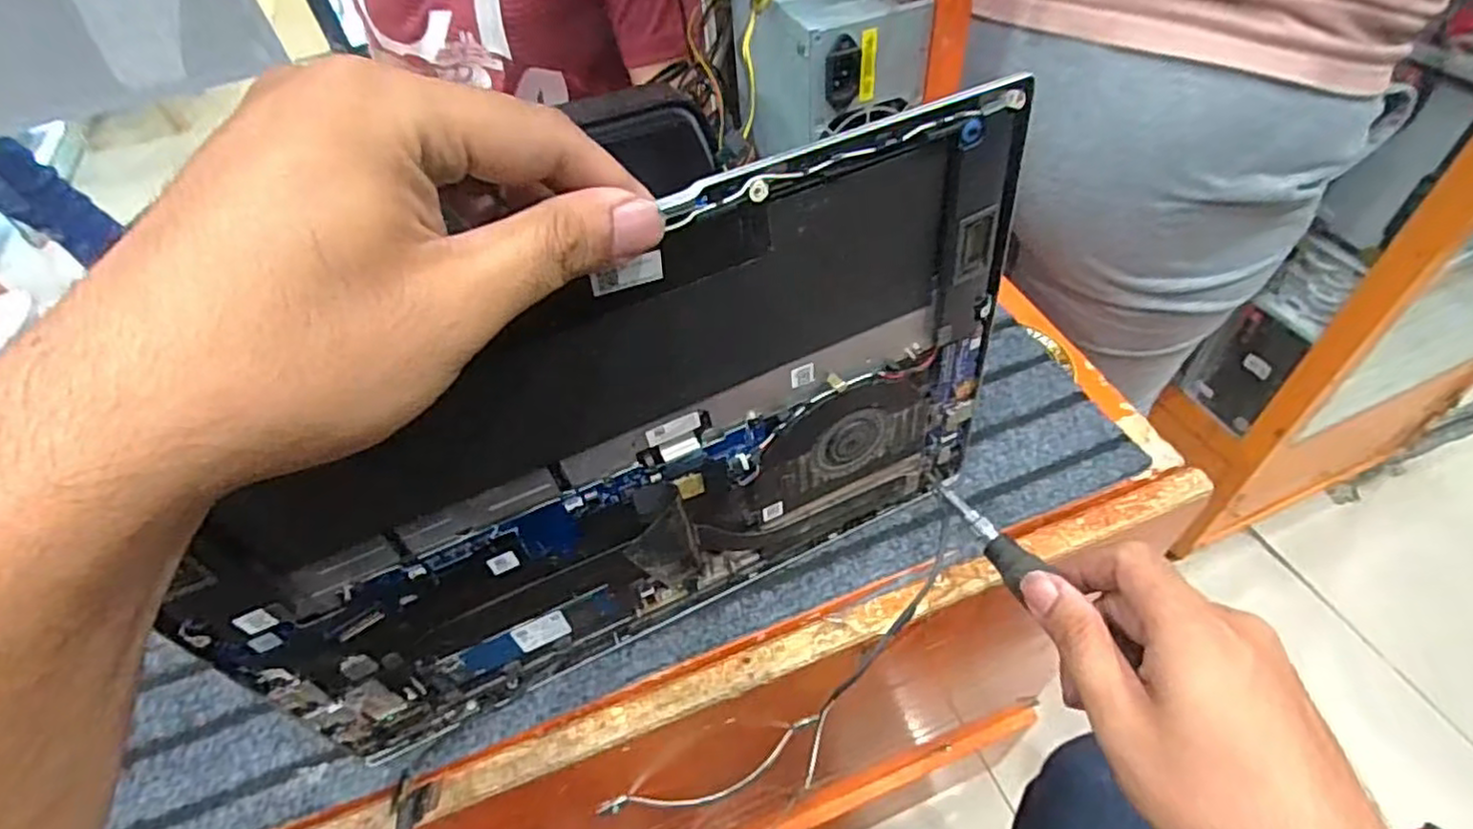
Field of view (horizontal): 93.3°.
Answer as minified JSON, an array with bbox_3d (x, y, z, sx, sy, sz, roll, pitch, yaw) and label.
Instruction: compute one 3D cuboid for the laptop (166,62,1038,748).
[{"bbox_3d":[-0.032,0.023,0.268,0.314,0.205,0.025,-24,52,-13],"label":"laptop"}]

